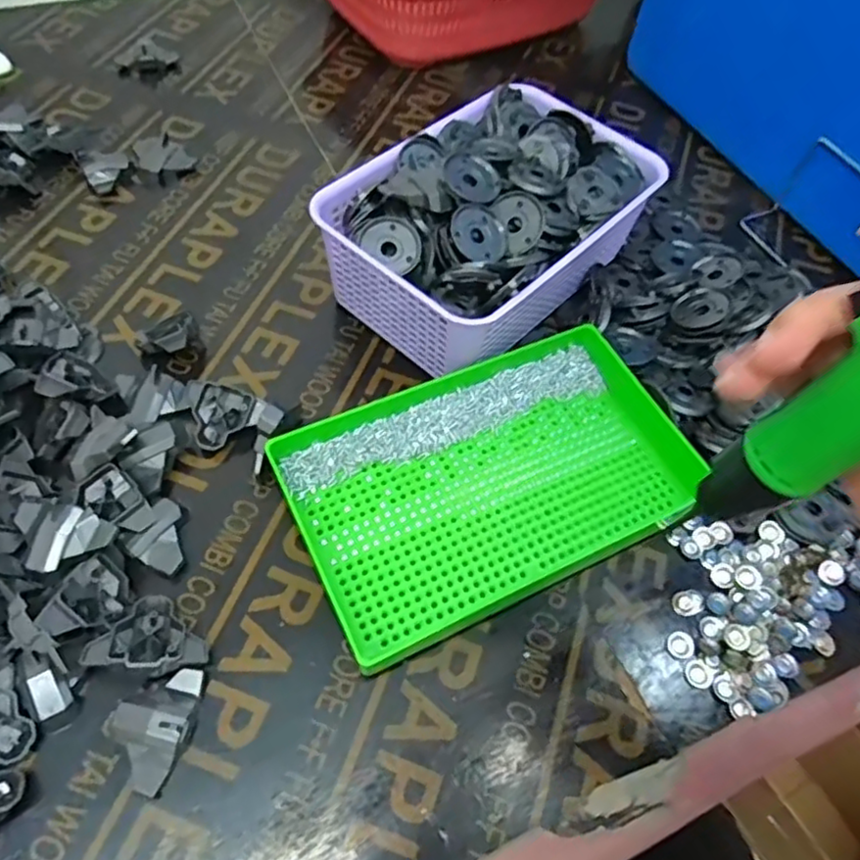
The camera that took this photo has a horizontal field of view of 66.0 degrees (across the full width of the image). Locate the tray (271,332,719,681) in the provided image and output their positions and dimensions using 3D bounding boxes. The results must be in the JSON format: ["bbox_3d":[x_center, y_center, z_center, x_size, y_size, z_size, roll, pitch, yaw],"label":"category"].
[{"bbox_3d":[0.038,0.029,0.426,0.247,0.033,0.153,-23,62,-18],"label":"tray"}]

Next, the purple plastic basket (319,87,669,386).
[{"bbox_3d":[0.044,-0.151,0.502,0.150,0.098,0.228,40,63,19],"label":"purple plastic basket"}]

